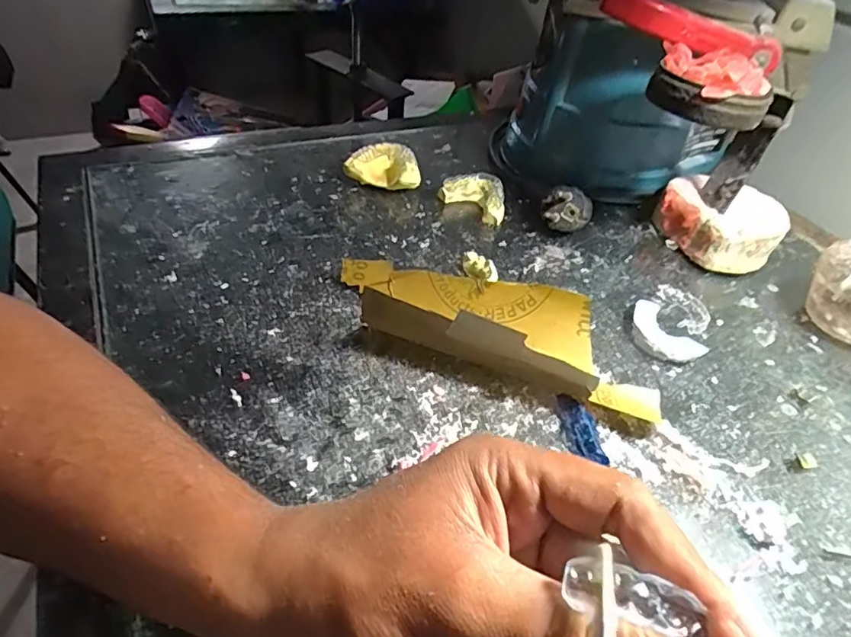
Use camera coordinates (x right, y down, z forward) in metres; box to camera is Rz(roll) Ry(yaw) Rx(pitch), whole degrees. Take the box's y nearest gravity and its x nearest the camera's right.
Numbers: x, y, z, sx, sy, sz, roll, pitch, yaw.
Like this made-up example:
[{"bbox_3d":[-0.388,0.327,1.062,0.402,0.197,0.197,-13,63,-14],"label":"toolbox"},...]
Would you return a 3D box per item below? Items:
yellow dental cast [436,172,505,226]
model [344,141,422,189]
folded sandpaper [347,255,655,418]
[{"bbox_3d":[0.046,-0.106,0.463,0.058,0.022,0.038,30,48,23],"label":"yellow dental cast"},{"bbox_3d":[-0.033,-0.136,0.479,0.062,0.028,0.050,14,44,7],"label":"model"},{"bbox_3d":[0.041,0.004,0.330,0.213,0.041,0.075,14,44,7],"label":"folded sandpaper"}]

